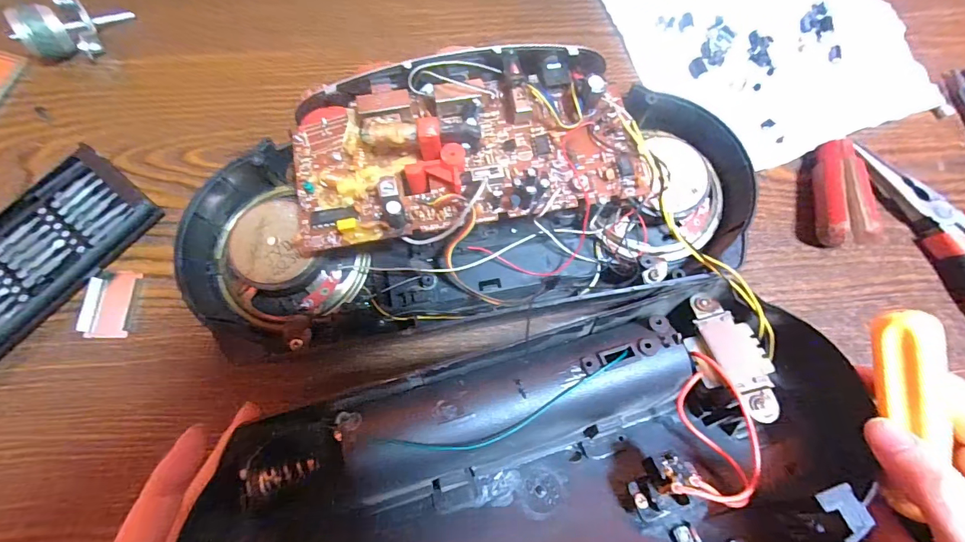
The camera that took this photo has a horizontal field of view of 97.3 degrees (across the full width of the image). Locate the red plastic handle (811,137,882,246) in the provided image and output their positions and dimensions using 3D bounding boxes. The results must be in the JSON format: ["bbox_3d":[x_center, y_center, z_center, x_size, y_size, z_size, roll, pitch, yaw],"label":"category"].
[{"bbox_3d":[0.203,-0.045,0.243,0.020,0.024,0.064,7,74,1],"label":"red plastic handle"}]

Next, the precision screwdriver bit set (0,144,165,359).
[{"bbox_3d":[-0.246,0.003,0.220,0.055,0.024,0.150,36,76,9],"label":"precision screwdriver bit set"}]

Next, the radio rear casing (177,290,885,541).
[{"bbox_3d":[0.025,0.087,0.175,0.268,0.063,0.112,-17,75,-5],"label":"radio rear casing"}]

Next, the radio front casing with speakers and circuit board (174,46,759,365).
[{"bbox_3d":[-0.003,-0.033,0.207,0.269,0.071,0.115,-10,74,-4],"label":"radio front casing with speakers and circuit board"}]

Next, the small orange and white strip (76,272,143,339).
[{"bbox_3d":[-0.198,0.018,0.225,0.024,0.004,0.035,0,74,-1],"label":"small orange and white strip"}]

